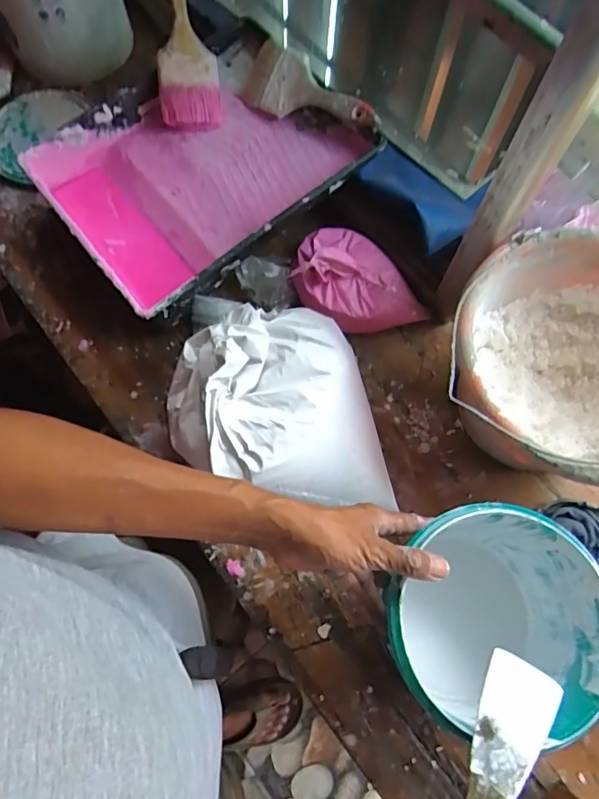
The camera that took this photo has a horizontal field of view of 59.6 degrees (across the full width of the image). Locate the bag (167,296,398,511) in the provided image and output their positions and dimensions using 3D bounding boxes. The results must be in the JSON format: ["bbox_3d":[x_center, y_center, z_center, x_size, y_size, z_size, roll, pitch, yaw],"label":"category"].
[{"bbox_3d":[-0.020,0.002,0.554,0.231,0.099,0.211,2,71,1],"label":"bag"}]

